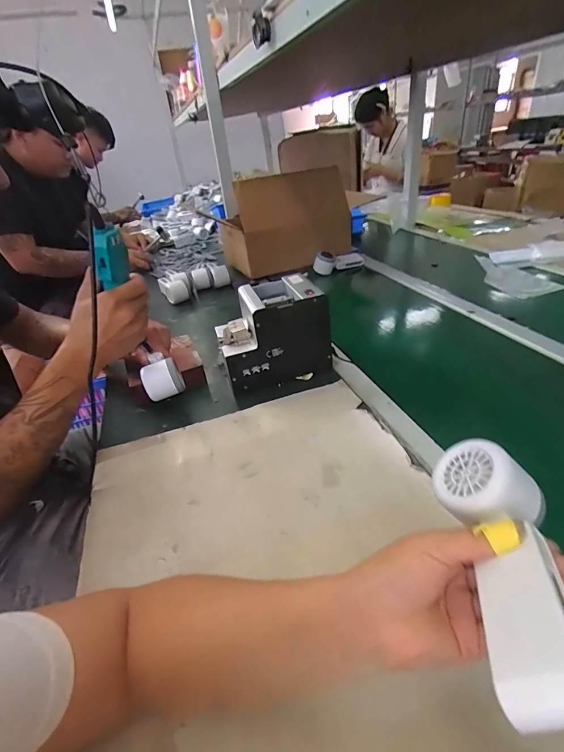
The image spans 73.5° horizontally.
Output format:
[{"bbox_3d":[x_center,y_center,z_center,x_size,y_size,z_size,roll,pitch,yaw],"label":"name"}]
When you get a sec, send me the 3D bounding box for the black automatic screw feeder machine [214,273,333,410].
[{"bbox_3d":[-0.025,-0.075,0.674,0.177,0.149,0.131,-17,33,-16],"label":"black automatic screw feeder machine"}]

